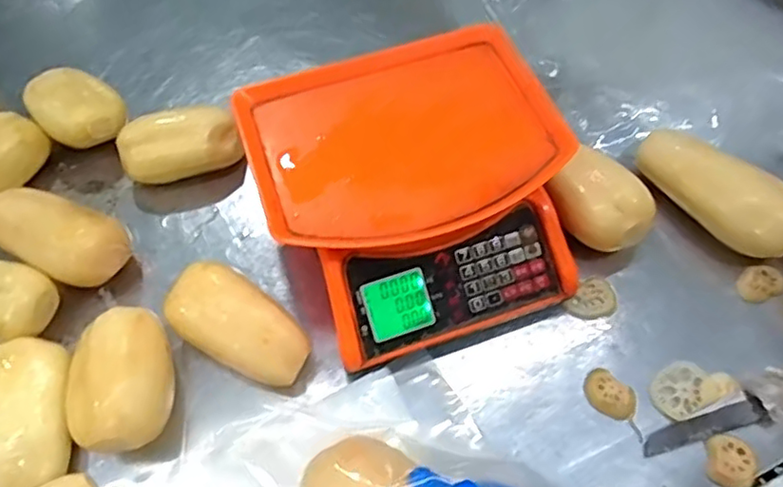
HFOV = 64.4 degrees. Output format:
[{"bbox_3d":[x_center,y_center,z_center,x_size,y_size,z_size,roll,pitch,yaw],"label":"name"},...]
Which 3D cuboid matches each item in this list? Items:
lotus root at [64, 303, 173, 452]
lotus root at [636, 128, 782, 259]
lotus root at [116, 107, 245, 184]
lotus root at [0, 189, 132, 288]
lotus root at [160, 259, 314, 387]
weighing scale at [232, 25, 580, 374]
[{"bbox_3d":[-0.238,0.125,0.558,0.083,0.066,0.127,-3,59,-1],"label":"lotus root"},{"bbox_3d":[0.328,-0.060,0.622,0.059,0.056,0.176,-35,63,-16],"label":"lotus root"},{"bbox_3d":[-0.235,-0.106,0.694,0.127,0.059,0.063,-18,59,-7],"label":"lotus root"},{"bbox_3d":[-0.340,-0.008,0.634,0.158,0.066,0.079,25,63,16],"label":"lotus root"},{"bbox_3d":[-0.140,0.078,0.576,0.140,0.067,0.077,28,65,19],"label":"lotus root"},{"bbox_3d":[0.025,-0.054,0.612,0.280,0.121,0.278,-17,60,-9],"label":"weighing scale"}]

